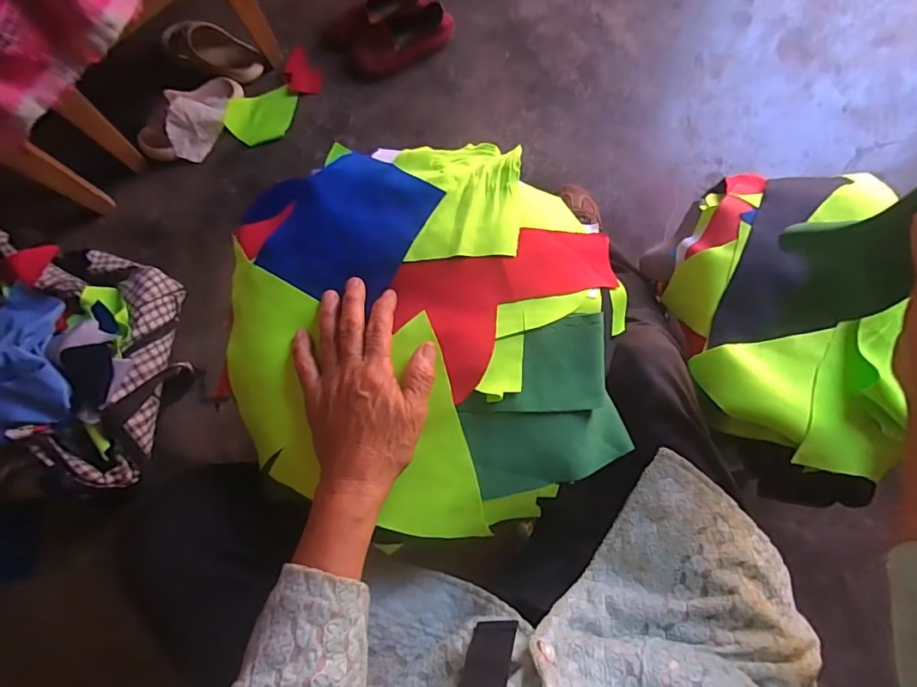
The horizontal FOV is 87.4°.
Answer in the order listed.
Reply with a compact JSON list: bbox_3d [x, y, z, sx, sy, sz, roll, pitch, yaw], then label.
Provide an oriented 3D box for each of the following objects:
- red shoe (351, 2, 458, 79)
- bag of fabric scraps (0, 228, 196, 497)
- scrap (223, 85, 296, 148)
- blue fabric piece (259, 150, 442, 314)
[{"bbox_3d":[-0.119,-0.616,0.975,0.223,0.058,0.085,-28,78,-5],"label":"red shoe"},{"bbox_3d":[-0.722,0.046,0.841,0.427,0.142,0.439,9,79,5],"label":"bag of fabric scraps"},{"bbox_3d":[-0.402,-0.473,0.992,0.151,0.025,0.111,-33,79,-6],"label":"scrap"},{"bbox_3d":[-0.096,-0.104,0.427,0.120,0.015,0.136,27,81,8],"label":"blue fabric piece"}]

